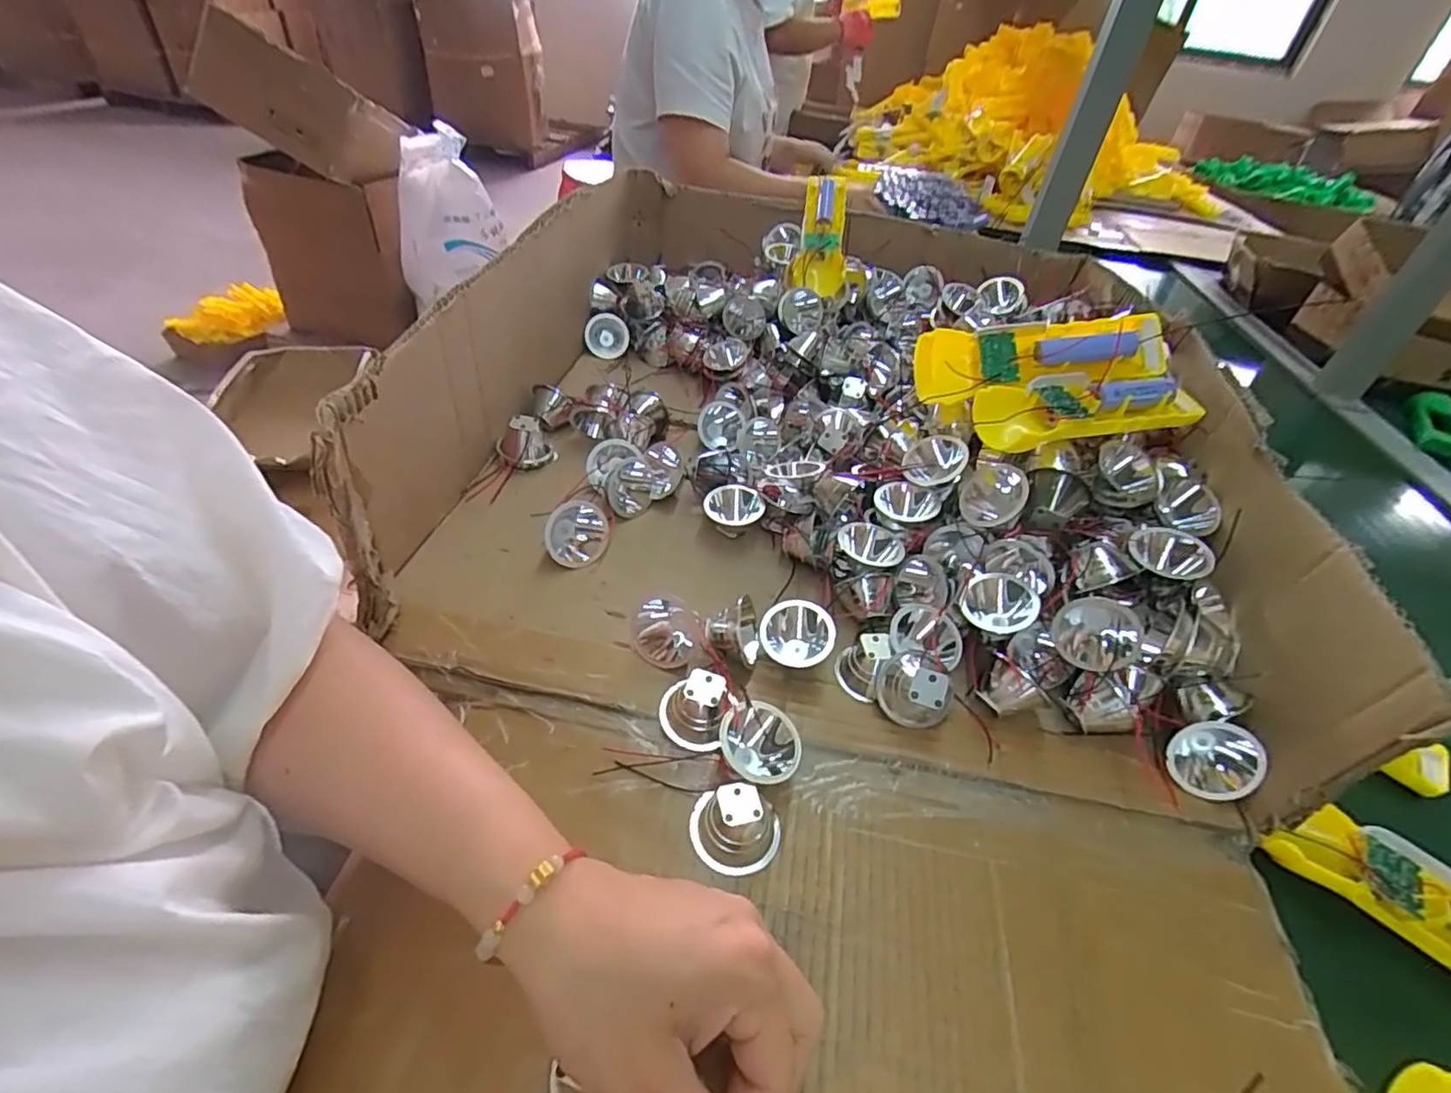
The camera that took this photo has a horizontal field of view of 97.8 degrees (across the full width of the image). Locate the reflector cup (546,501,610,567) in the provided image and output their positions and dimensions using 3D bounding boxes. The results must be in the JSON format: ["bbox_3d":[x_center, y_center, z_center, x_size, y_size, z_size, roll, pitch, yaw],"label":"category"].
[{"bbox_3d":[-0.102,-0.012,0.431,0.040,0.039,0.044,-11,47,-15],"label":"reflector cup"}]

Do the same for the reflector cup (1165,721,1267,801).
[{"bbox_3d":[0.267,0.115,0.346,0.022,0.044,0.038,-5,43,-45],"label":"reflector cup"}]

